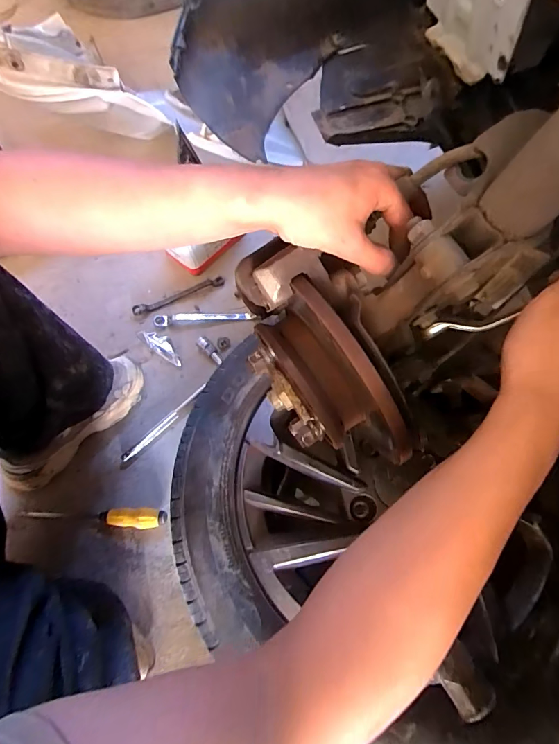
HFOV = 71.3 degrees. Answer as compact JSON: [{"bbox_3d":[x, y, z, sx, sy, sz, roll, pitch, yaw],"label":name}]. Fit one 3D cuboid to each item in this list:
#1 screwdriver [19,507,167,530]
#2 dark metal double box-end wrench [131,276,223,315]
[{"bbox_3d":[-0.309,0.235,0.638,0.251,0.035,0.030,2,67,3],"label":"screwdriver"},{"bbox_3d":[-0.209,-0.159,0.812,0.197,0.009,0.024,-21,67,-6],"label":"dark metal double box-end wrench"}]

